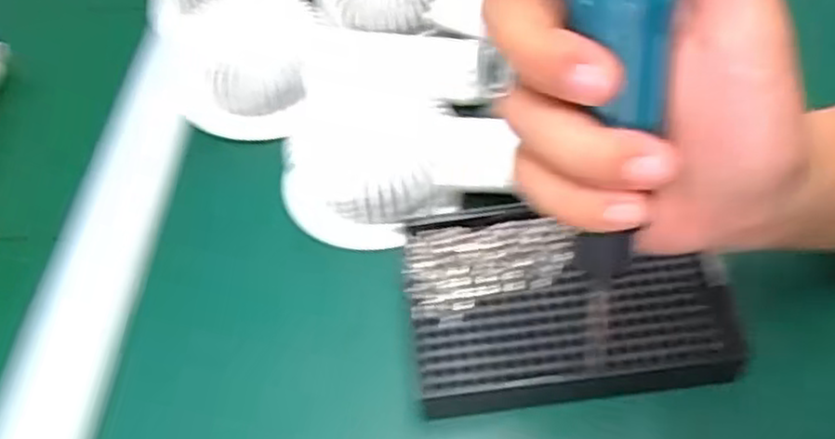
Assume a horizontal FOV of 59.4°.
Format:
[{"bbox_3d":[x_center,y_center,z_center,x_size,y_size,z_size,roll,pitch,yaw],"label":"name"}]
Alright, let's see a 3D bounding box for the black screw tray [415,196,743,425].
[{"bbox_3d":[0.066,0.034,0.326,0.136,0.017,0.092,-8,54,0],"label":"black screw tray"}]

